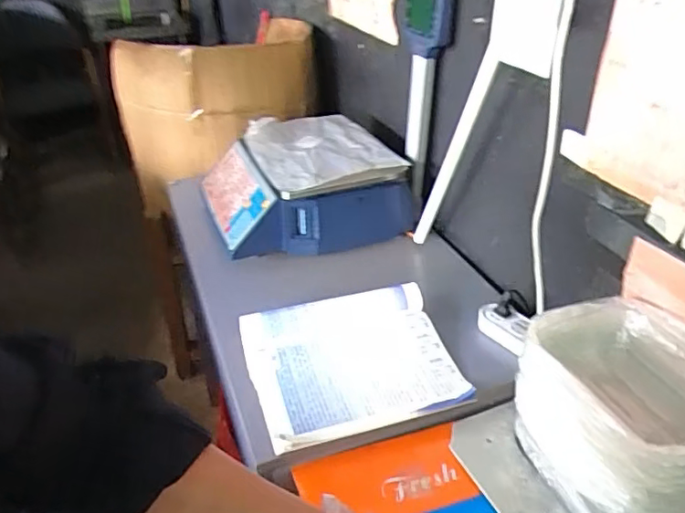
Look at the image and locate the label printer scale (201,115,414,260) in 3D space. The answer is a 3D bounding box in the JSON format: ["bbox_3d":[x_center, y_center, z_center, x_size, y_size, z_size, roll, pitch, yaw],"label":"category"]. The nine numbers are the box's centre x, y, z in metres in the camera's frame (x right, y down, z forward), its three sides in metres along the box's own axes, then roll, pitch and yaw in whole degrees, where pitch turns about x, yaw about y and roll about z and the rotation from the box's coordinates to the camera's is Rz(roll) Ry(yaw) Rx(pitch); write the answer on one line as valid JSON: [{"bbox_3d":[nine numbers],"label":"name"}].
[{"bbox_3d":[-0.087,-0.151,1.183,0.357,0.158,0.312,-14,36,-20],"label":"label printer scale"}]

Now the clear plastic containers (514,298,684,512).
[{"bbox_3d":[0.338,0.188,0.672,0.189,0.162,0.237,-13,36,-18],"label":"clear plastic containers"}]

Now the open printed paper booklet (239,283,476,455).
[{"bbox_3d":[0.014,0.154,0.856,0.293,0.032,0.231,-11,46,-14],"label":"open printed paper booklet"}]

